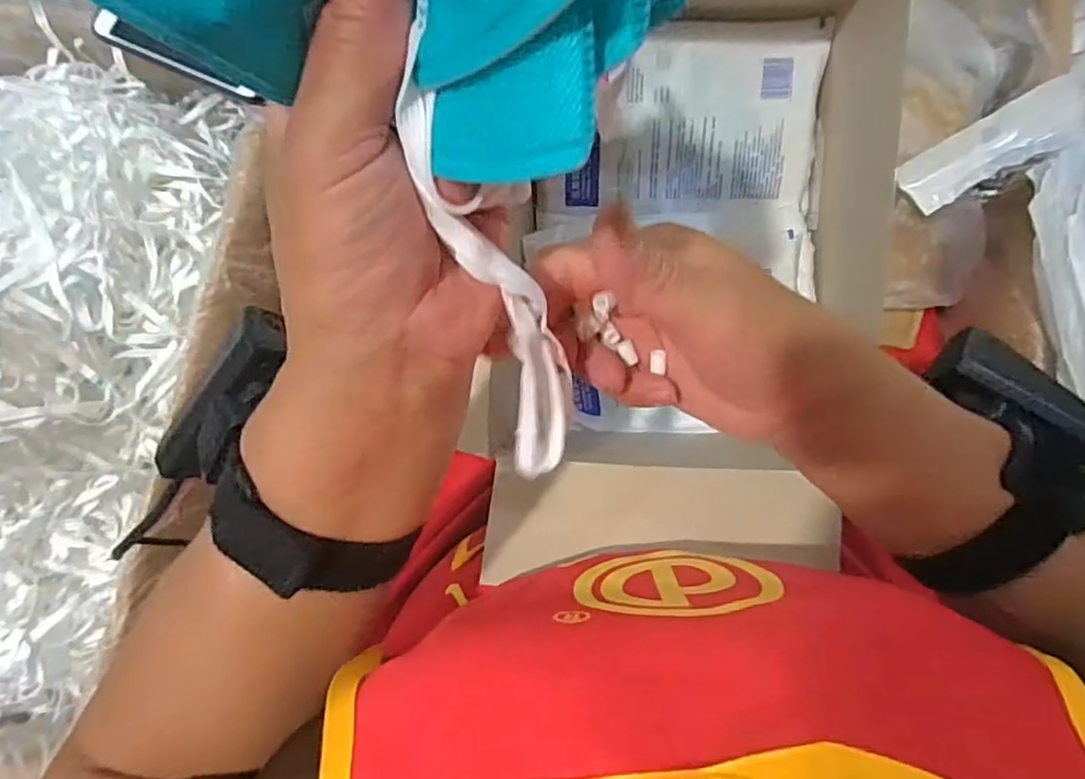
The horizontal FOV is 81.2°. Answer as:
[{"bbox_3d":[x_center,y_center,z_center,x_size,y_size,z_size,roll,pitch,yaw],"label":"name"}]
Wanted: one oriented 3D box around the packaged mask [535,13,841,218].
[{"bbox_3d":[0.088,-0.175,0.413,0.178,0.015,0.111,-1,109,2],"label":"packaged mask"}]

